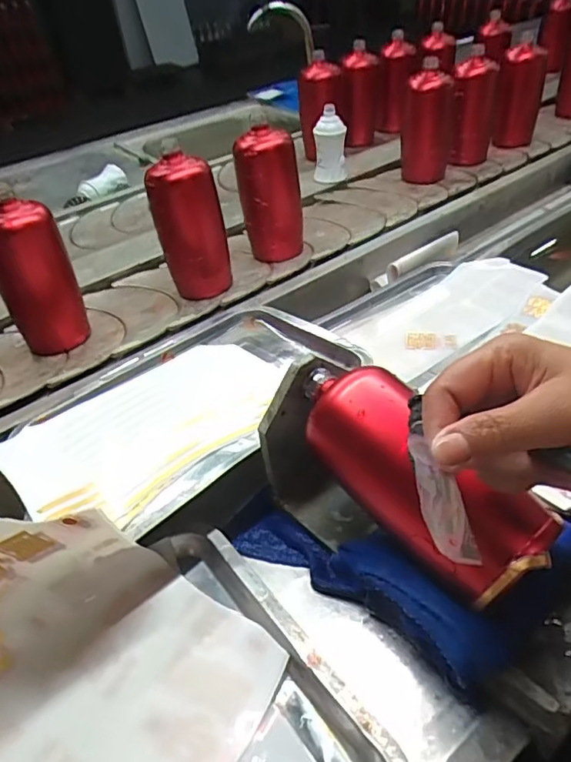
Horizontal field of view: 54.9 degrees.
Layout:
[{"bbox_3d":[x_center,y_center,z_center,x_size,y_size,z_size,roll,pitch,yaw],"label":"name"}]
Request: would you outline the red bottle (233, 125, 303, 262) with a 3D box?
[{"bbox_3d":[-0.021,-0.256,0.776,0.087,0.181,0.083,-3,46,2],"label":"red bottle"}]

